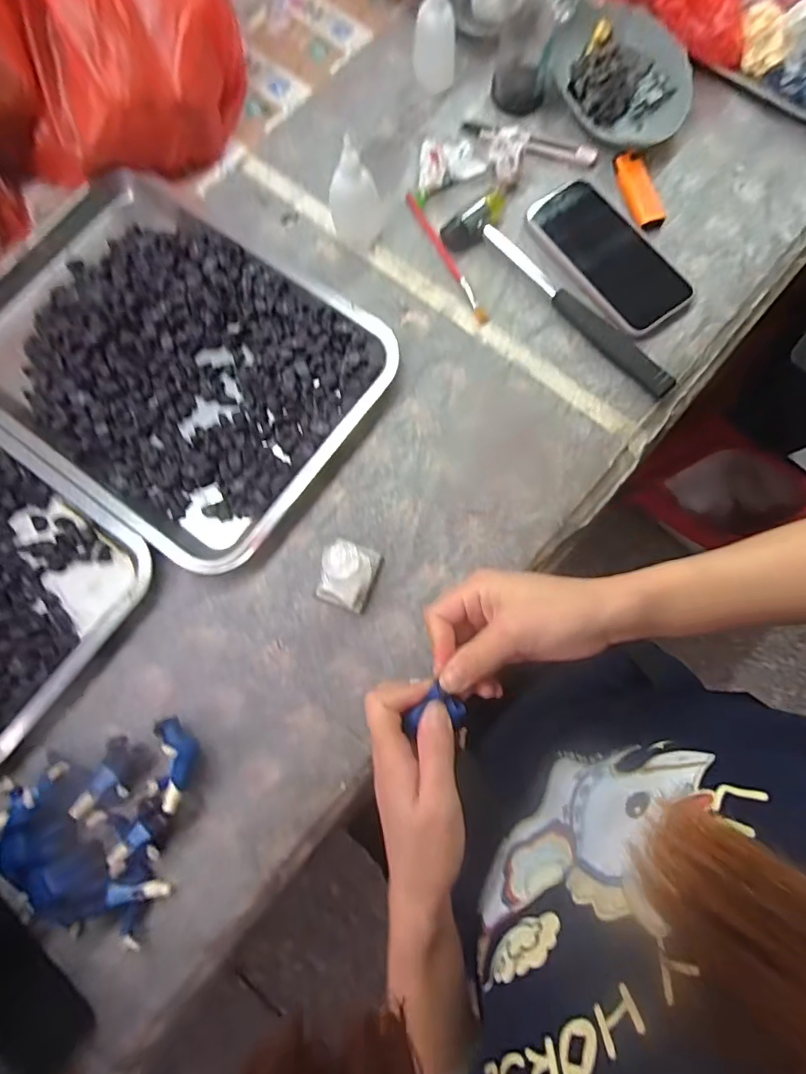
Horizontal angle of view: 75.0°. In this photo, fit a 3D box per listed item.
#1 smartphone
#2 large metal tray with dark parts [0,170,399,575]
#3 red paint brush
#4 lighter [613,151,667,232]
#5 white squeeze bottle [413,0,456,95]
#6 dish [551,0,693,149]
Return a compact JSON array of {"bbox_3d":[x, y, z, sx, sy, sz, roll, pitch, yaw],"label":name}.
[{"bbox_3d":[0.186,-0.263,0.484,0.085,0.018,0.168,-39,81,-7],"label":"smartphone"},{"bbox_3d":[-0.209,-0.163,0.461,0.349,0.026,0.258,38,82,7],"label":"large metal tray with dark parts"},{"bbox_3d":[0.042,-0.265,0.494,0.011,0.004,0.154,-26,80,-5],"label":"red paint brush"},{"bbox_3d":[0.226,-0.333,0.499,0.024,0.014,0.080,-15,79,-3],"label":"lighter"},{"bbox_3d":[0.032,-0.481,0.505,0.034,0.079,0.032,-15,79,-3],"label":"white squeeze bottle"},{"bbox_3d":[0.208,-0.458,0.518,0.118,0.027,0.166,-38,81,-7],"label":"dish"}]

